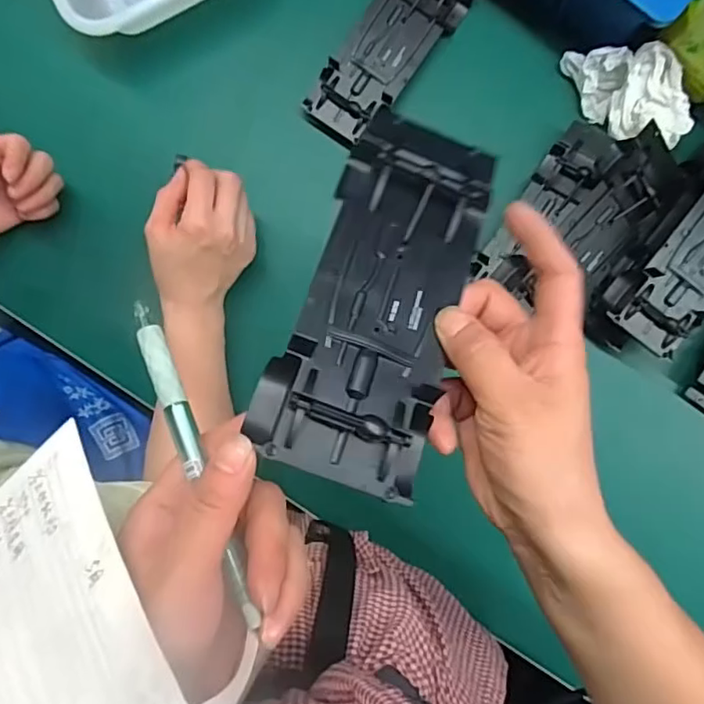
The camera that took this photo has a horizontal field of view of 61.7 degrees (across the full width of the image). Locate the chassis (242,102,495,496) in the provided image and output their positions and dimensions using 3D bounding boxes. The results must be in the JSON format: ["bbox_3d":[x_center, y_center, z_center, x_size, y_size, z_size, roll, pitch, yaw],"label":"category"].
[{"bbox_3d":[0.016,-0.036,0.275,0.073,0.027,0.194,18,68,1],"label":"chassis"}]

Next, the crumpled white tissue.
[{"bbox_3d":[0.241,-0.223,0.509,0.062,0.052,0.115,-27,92,3],"label":"crumpled white tissue"}]

